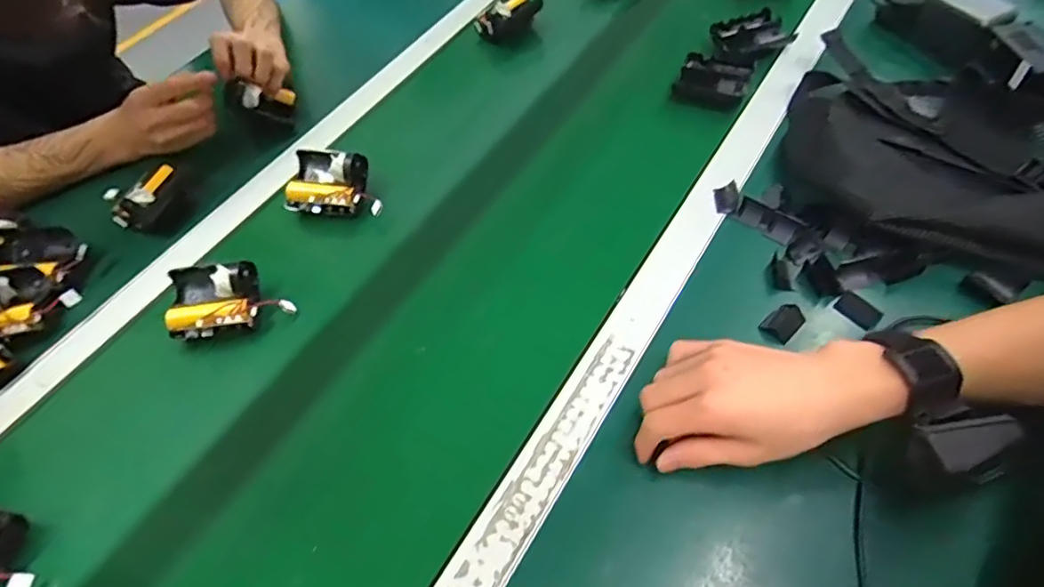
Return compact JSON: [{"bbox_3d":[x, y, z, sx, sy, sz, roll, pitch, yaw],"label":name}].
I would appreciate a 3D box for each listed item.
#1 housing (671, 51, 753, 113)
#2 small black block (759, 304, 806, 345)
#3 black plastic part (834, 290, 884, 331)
[{"bbox_3d":[0.219,-0.242,0.664,0.076,0.030,0.065,17,60,19],"label":"housing"},{"bbox_3d":[0.218,0.023,0.482,0.036,0.011,0.025,-42,60,-19],"label":"small black block"},{"bbox_3d":[0.282,0.014,0.484,0.025,0.006,0.034,-32,57,-13],"label":"black plastic part"}]

